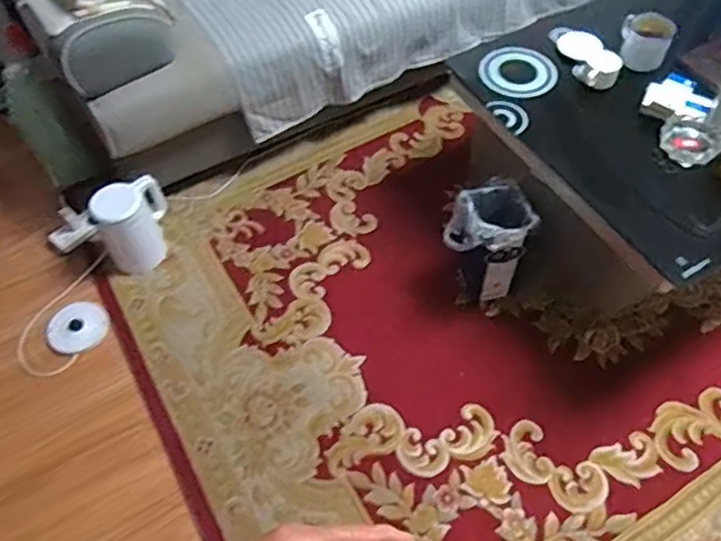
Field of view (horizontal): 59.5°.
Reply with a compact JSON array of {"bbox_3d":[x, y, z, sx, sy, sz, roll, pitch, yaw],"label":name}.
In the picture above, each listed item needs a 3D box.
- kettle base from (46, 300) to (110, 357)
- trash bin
[{"bbox_3d":[-0.741,0.141,1.644,0.147,0.021,0.153,-1,57,2],"label":"kettle base"},{"bbox_3d":[0.309,-0.053,1.581,0.182,0.299,0.173,-1,57,2],"label":"trash bin"}]

